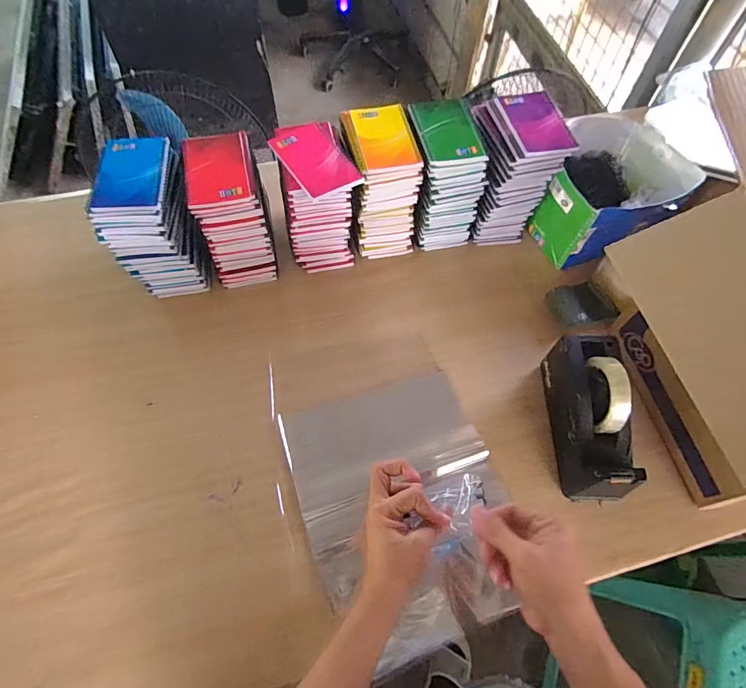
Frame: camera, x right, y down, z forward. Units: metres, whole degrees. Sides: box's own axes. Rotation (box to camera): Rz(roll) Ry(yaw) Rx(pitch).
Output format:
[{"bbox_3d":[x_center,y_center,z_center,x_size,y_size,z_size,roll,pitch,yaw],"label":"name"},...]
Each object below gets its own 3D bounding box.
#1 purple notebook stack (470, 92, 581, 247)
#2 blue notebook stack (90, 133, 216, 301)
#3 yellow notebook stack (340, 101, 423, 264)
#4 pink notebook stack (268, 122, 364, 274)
[{"bbox_3d":[0.222,-0.284,0.754,0.124,0.215,0.137,-14,63,-9],"label":"purple notebook stack"},{"bbox_3d":[-0.319,-0.169,0.663,0.105,0.205,0.118,-5,61,-4],"label":"blue notebook stack"},{"bbox_3d":[0.009,-0.255,0.713,0.099,0.195,0.132,-15,62,-9],"label":"yellow notebook stack"},{"bbox_3d":[-0.084,-0.209,0.686,0.106,0.188,0.120,-17,63,-10],"label":"pink notebook stack"}]

